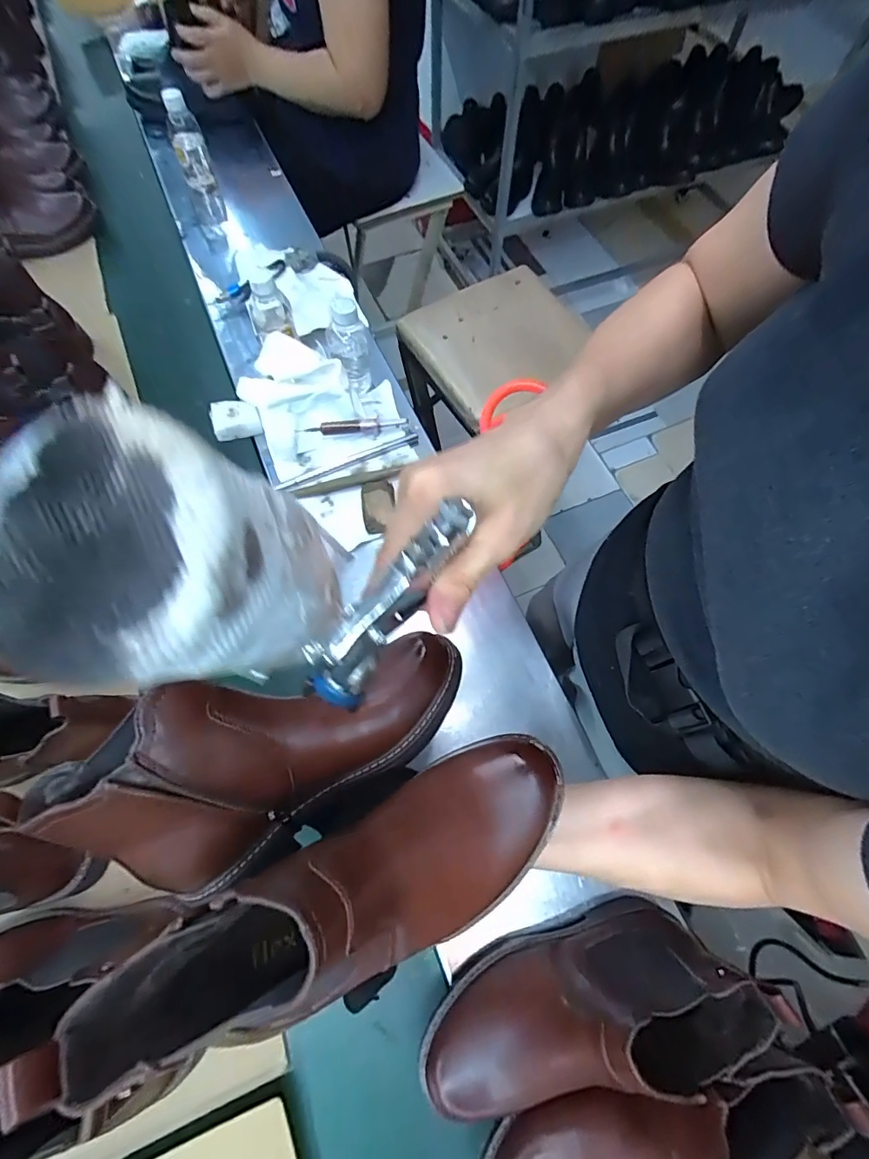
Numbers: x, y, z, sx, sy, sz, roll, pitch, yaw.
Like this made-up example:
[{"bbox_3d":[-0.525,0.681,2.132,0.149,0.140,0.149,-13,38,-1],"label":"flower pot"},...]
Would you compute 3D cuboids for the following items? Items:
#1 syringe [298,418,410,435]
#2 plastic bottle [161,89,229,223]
[{"bbox_3d":[-0.112,-0.213,0.678,0.149,0.018,0.015,-7,67,-4],"label":"syringe"},{"bbox_3d":[-0.443,-0.772,0.888,0.053,0.188,0.061,-18,68,-8],"label":"plastic bottle"}]

